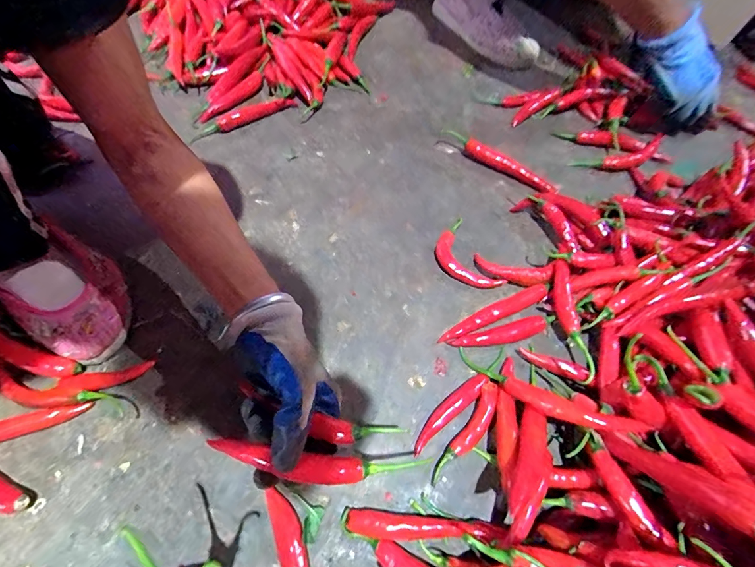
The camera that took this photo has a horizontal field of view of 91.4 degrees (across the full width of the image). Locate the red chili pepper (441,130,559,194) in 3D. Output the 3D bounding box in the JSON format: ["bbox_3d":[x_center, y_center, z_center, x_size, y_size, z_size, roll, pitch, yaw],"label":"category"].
[{"bbox_3d":[0.168,-0.173,0.513,0.177,0.025,0.021,40,67,18],"label":"red chili pepper"}]

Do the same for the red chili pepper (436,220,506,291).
[{"bbox_3d":[0.102,-0.031,0.443,0.055,0.012,0.100,-22,64,-14],"label":"red chili pepper"}]

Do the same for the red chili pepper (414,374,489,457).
[{"bbox_3d":[0.069,0.122,0.357,0.099,0.017,0.019,-36,68,-19],"label":"red chili pepper"}]

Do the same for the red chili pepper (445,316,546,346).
[{"bbox_3d":[0.129,0.056,0.395,0.102,0.017,0.020,-12,62,-9],"label":"red chili pepper"}]

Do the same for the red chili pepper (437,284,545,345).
[{"bbox_3d":[0.128,0.033,0.406,0.130,0.018,0.018,-21,64,-13],"label":"red chili pepper"}]

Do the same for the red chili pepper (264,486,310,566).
[{"bbox_3d":[-0.072,0.240,0.292,0.037,0.015,0.134,-5,61,-5],"label":"red chili pepper"}]

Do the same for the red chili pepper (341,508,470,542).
[{"bbox_3d":[0.022,0.205,0.310,0.101,0.021,0.020,6,61,1],"label":"red chili pepper"}]

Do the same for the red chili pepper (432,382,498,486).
[{"bbox_3d":[0.085,0.140,0.343,0.022,0.016,0.104,35,79,16],"label":"red chili pepper"}]

